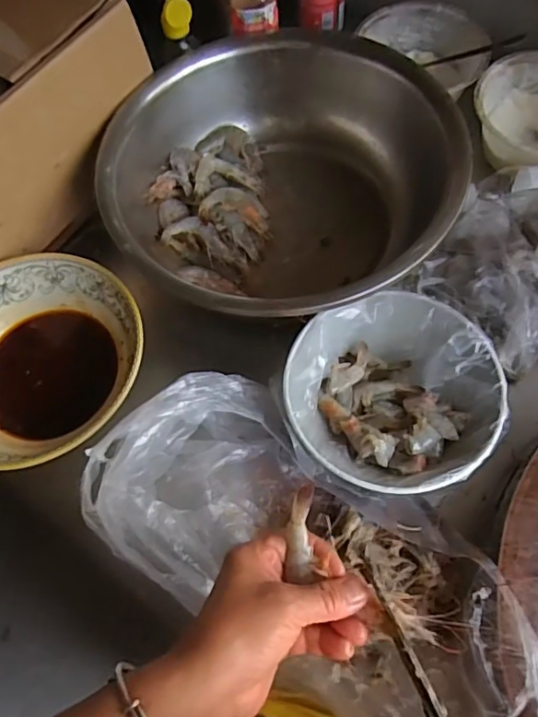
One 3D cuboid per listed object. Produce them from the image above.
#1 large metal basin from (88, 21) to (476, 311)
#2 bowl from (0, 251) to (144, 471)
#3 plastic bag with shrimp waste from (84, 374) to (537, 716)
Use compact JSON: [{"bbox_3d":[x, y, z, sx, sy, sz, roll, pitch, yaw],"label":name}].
[{"bbox_3d":[0.016,-0.187,0.618,0.356,0.129,0.351,-2,66,4],"label":"large metal basin"},{"bbox_3d":[-0.231,0.003,0.547,0.221,0.067,0.223,22,70,14],"label":"bowl"},{"bbox_3d":[0.036,0.166,0.441,0.393,0.084,0.190,37,74,19],"label":"plastic bag with shrimp waste"}]

